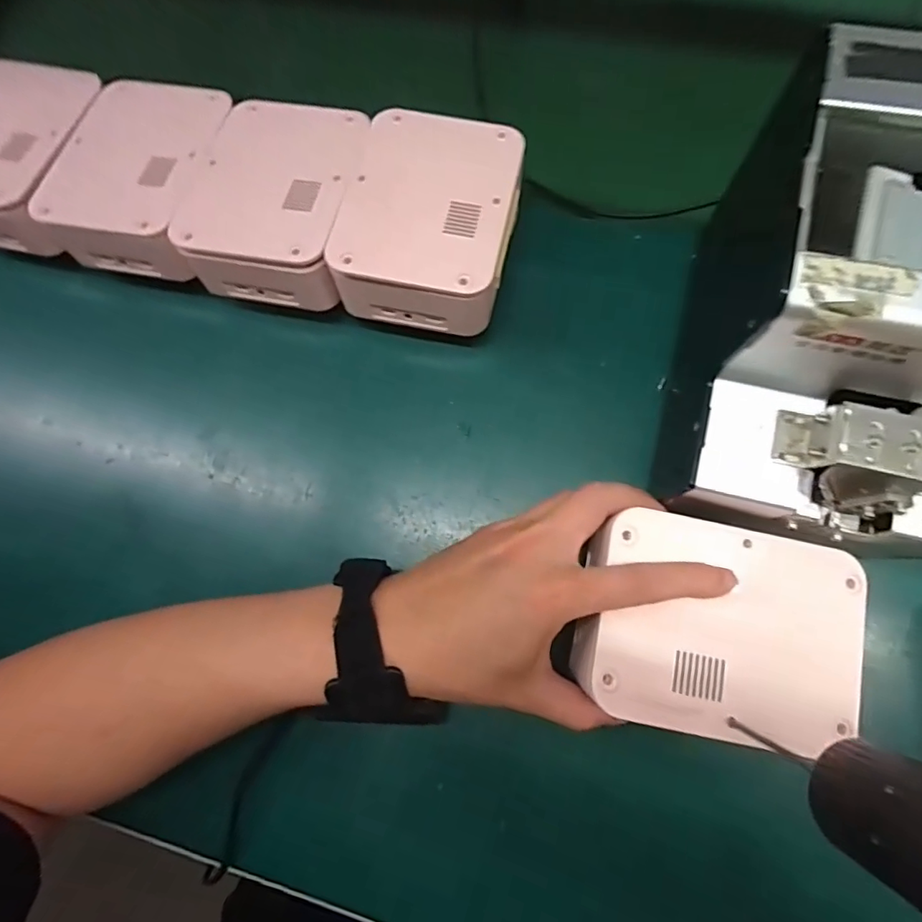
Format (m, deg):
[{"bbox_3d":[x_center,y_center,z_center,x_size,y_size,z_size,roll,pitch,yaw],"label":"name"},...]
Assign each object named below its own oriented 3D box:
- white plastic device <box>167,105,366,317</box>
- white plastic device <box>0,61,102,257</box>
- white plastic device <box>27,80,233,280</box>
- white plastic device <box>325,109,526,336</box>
[{"bbox_3d":[-0.116,-0.170,0.333,0.097,0.044,0.126,9,76,7],"label":"white plastic device"},{"bbox_3d":[-0.308,-0.216,0.358,0.102,0.040,0.128,9,77,7],"label":"white plastic device"},{"bbox_3d":[-0.212,-0.193,0.347,0.100,0.038,0.131,7,76,6],"label":"white plastic device"},{"bbox_3d":[-0.018,-0.152,0.321,0.099,0.039,0.129,10,77,7],"label":"white plastic device"}]

